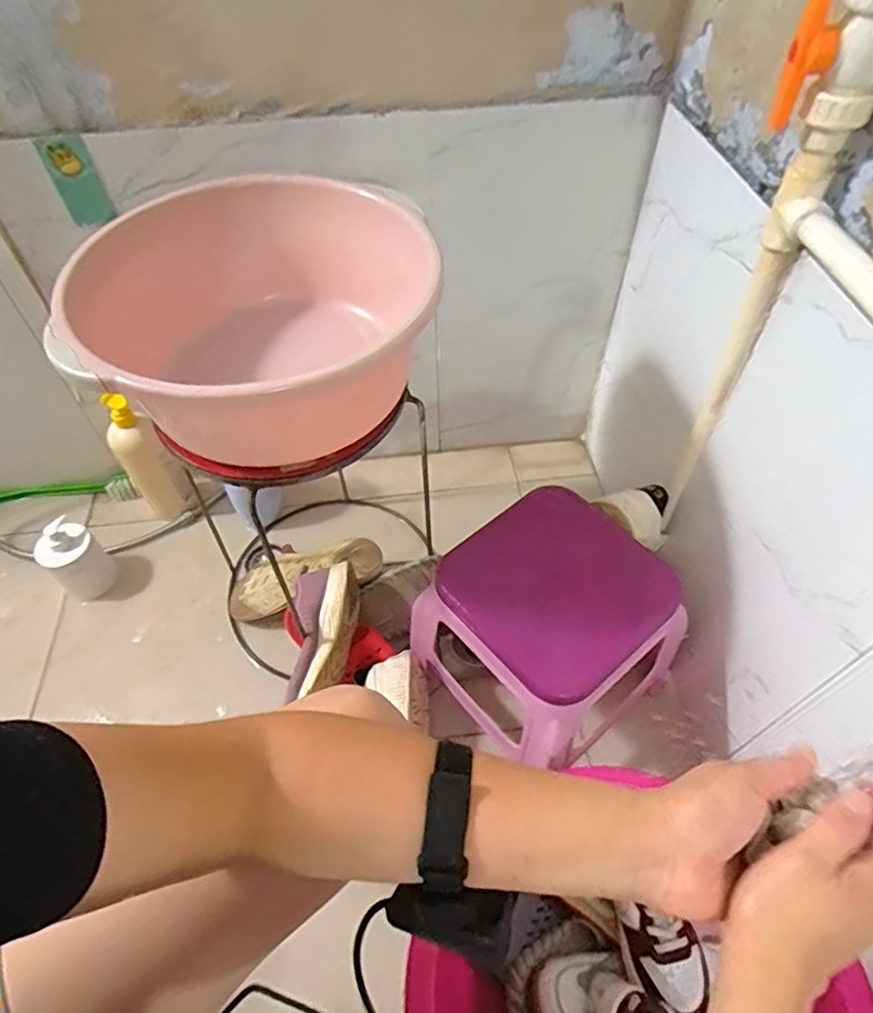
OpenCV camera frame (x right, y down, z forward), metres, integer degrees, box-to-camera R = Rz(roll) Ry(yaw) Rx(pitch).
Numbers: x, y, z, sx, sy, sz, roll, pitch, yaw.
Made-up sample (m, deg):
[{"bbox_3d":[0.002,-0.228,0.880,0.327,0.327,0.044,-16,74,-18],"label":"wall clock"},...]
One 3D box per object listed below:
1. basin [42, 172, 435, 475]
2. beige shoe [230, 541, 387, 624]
[{"bbox_3d":[-0.183,-0.175,0.616,0.348,0.147,0.322,-4,53,-1],"label":"basin"},{"bbox_3d":[-0.210,0.119,0.982,0.248,0.076,0.096,-9,53,-5],"label":"beige shoe"}]

